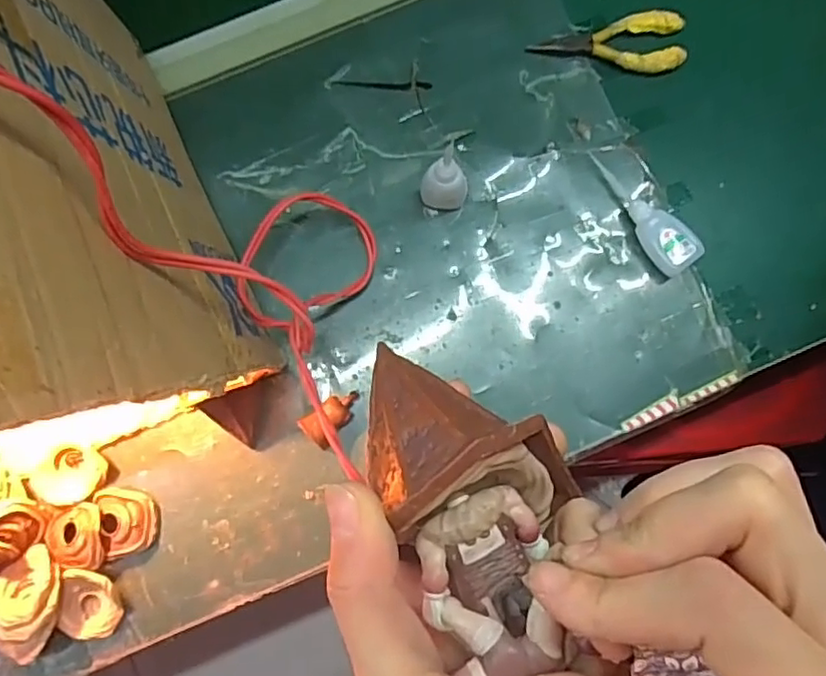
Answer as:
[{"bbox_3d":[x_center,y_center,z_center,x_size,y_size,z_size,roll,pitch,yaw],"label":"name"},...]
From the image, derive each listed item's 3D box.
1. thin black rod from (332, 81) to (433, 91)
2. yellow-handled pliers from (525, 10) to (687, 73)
[{"bbox_3d":[-0.025,-0.213,0.532,0.081,0.009,0.008,-2,85,1],"label":"thin black rod"},{"bbox_3d":[0.163,-0.246,0.529,0.126,0.014,0.050,0,85,1],"label":"yellow-handled pliers"}]

